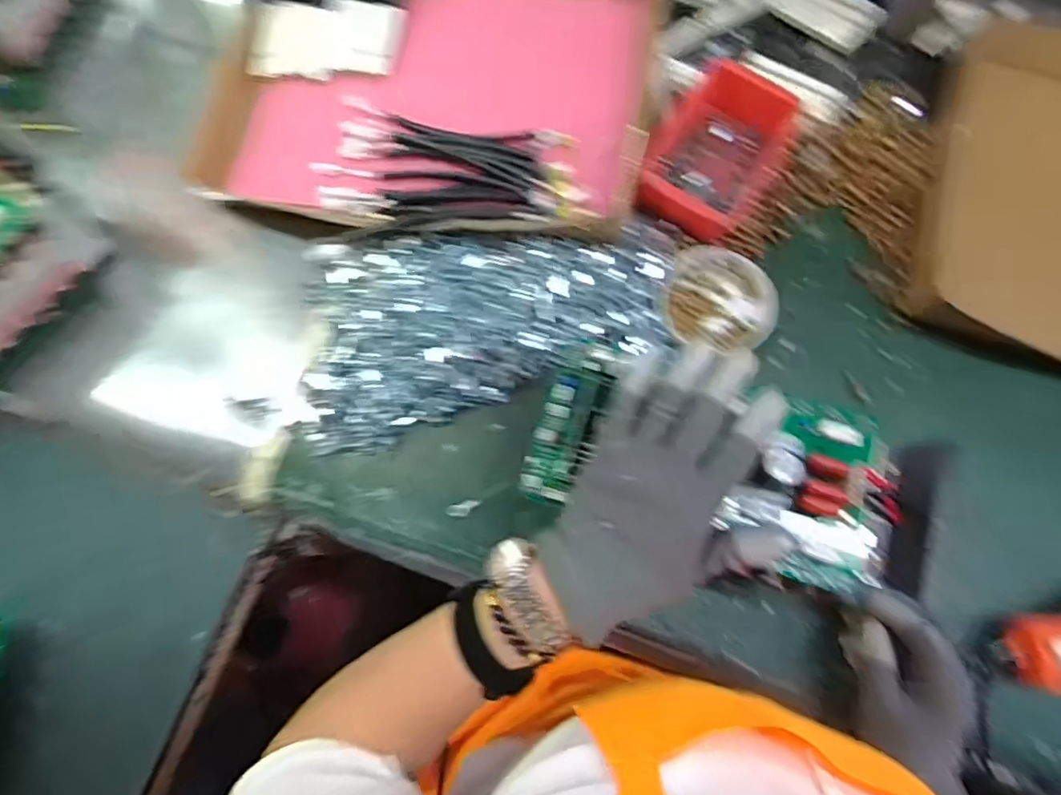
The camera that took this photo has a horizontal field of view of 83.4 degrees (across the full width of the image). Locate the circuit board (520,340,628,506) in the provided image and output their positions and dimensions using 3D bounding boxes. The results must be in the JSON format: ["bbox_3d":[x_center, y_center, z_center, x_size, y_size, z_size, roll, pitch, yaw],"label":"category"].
[{"bbox_3d":[0.029,0.014,0.429,0.039,0.020,0.123,19,78,6],"label":"circuit board"}]

